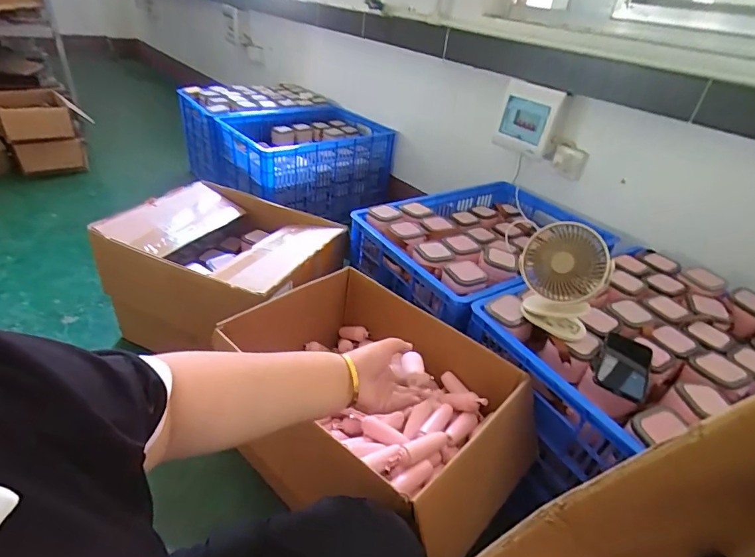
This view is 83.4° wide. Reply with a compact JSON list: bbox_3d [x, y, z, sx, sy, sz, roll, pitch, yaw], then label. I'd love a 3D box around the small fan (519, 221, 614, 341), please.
[{"bbox_3d":[0.352,-0.002,0.817,0.155,0.196,0.105,20,36,17],"label":"small fan"}]

